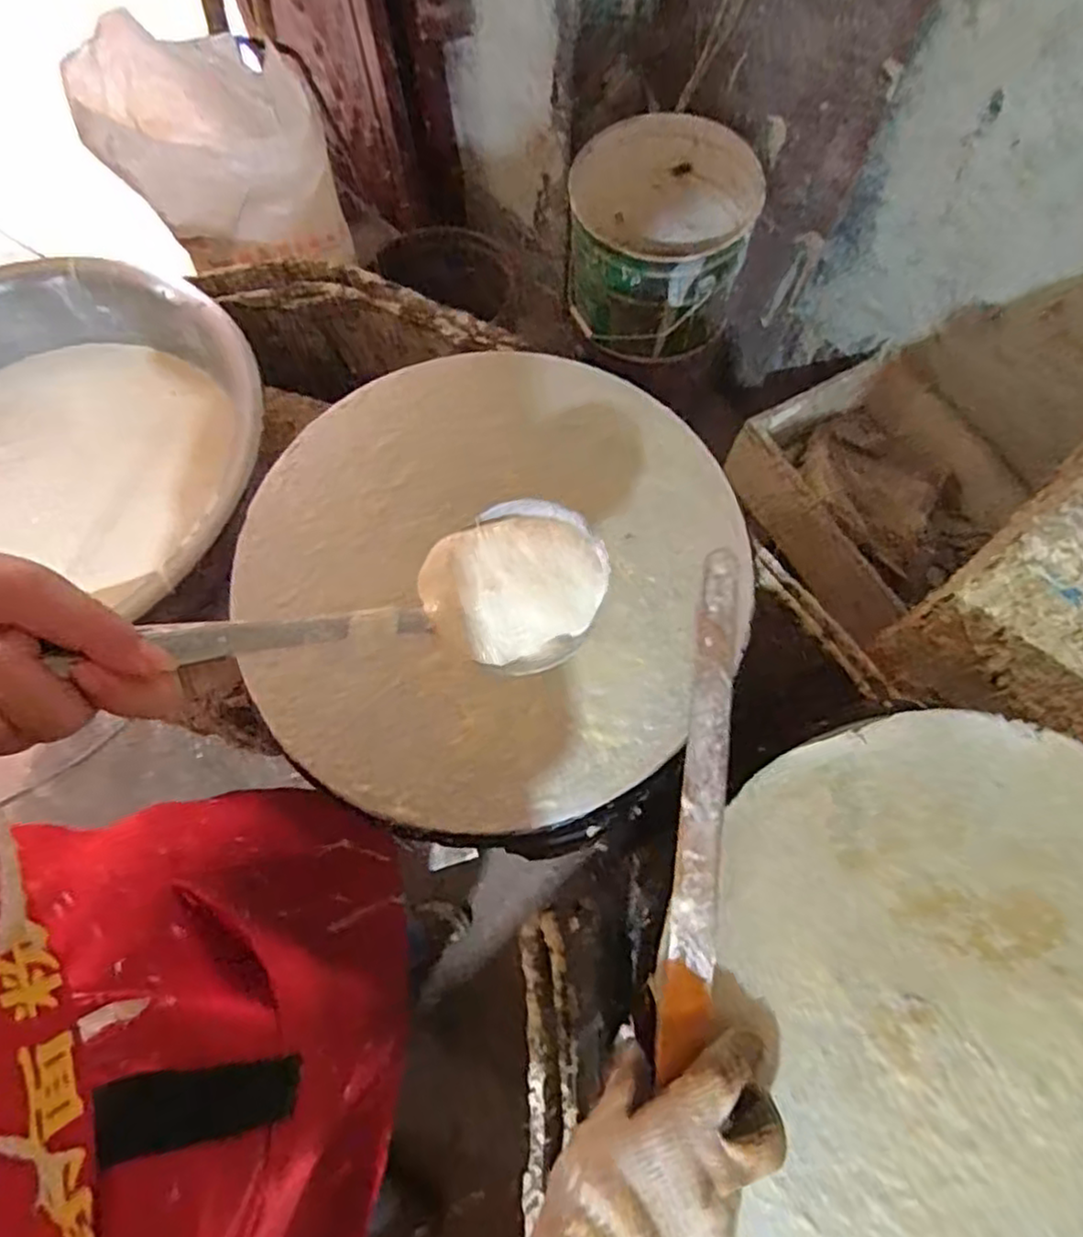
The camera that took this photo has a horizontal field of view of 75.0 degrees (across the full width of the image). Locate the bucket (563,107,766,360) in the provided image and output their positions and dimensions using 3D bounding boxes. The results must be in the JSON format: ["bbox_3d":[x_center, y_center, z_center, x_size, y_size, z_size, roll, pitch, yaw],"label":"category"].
[{"bbox_3d":[0.192,-0.625,1.191,0.283,0.233,0.295,-1,70,2],"label":"bucket"}]

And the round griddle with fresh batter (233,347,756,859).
[{"bbox_3d":[-0.042,-0.038,0.531,0.354,0.029,0.374,-1,70,2],"label":"round griddle with fresh batter"}]

